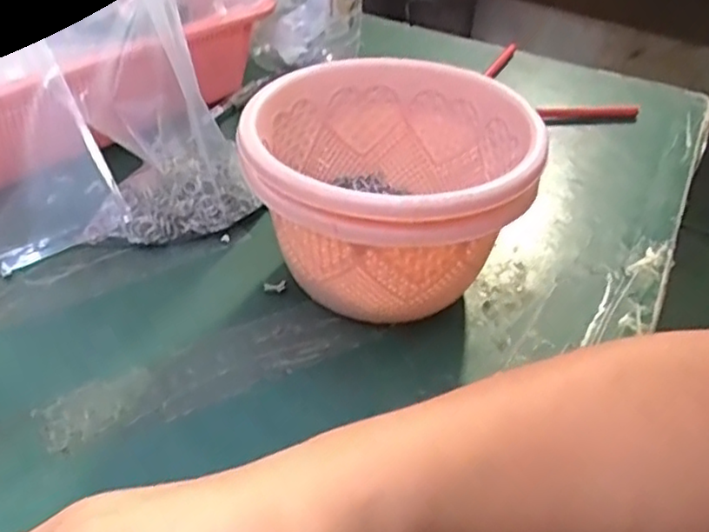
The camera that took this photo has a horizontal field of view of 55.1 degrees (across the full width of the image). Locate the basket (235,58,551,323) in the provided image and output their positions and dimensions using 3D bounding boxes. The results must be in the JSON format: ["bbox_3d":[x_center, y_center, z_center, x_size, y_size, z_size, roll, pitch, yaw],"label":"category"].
[{"bbox_3d":[0.015,-0.034,0.363,0.134,0.108,0.139,3,40,-3],"label":"basket"}]

